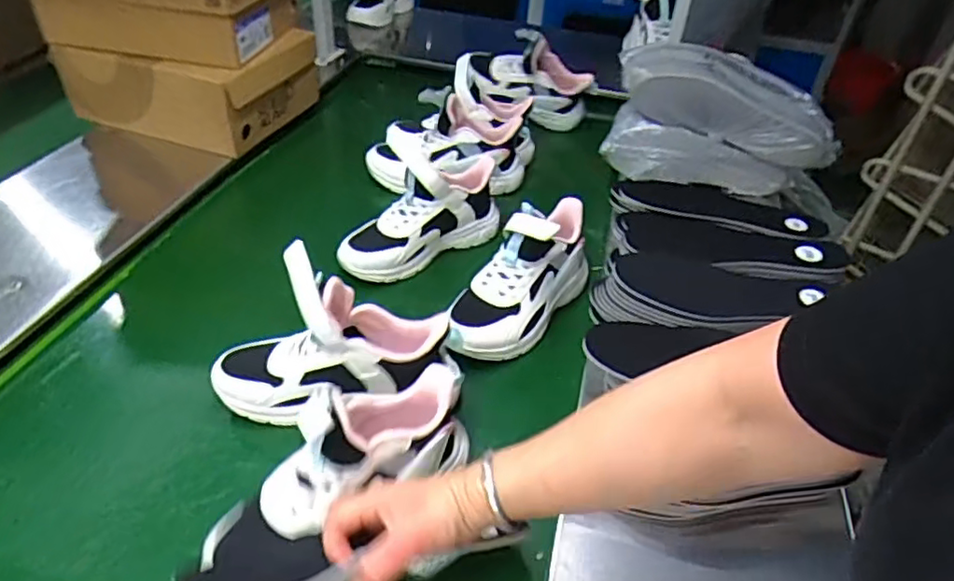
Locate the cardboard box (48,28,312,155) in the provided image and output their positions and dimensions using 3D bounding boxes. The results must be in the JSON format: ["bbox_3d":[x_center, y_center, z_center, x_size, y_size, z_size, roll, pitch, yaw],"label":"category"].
[{"bbox_3d":[-0.437,-0.343,0.991,0.288,0.120,0.243,11,40,8],"label":"cardboard box"}]

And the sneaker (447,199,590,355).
[{"bbox_3d":[0.052,-0.020,0.686,0.081,0.142,0.218,29,46,25],"label":"sneaker"}]

